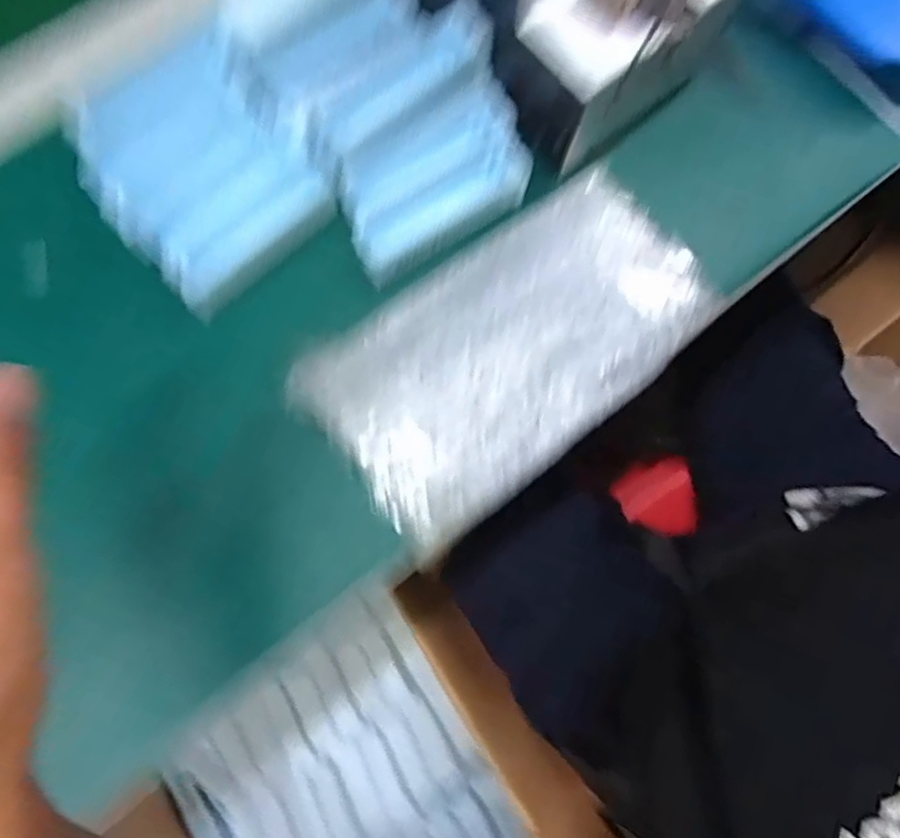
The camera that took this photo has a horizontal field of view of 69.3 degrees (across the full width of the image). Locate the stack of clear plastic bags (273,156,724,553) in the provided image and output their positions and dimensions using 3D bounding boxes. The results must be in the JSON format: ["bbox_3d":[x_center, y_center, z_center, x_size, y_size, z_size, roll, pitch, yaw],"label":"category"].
[{"bbox_3d":[0.039,-0.045,0.378,0.236,0.018,0.124,-38,82,-8],"label":"stack of clear plastic bags"}]

